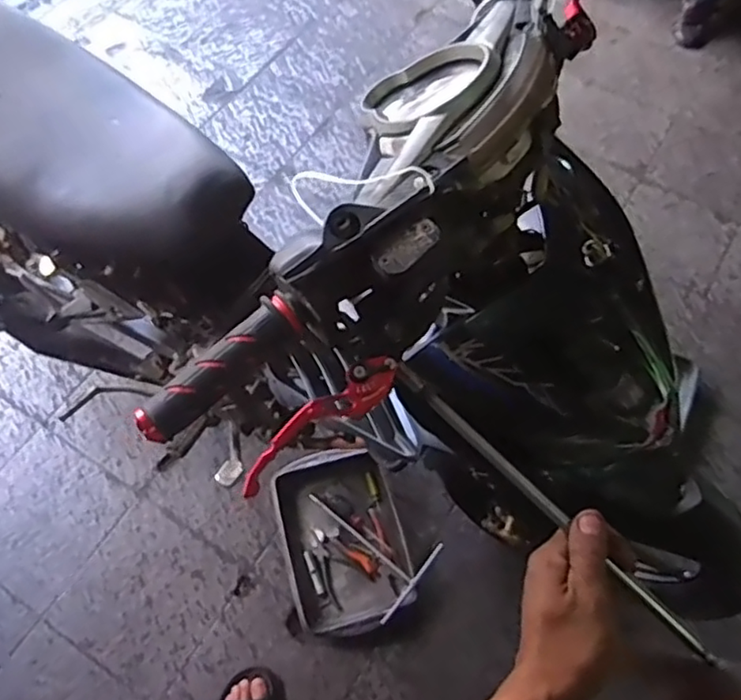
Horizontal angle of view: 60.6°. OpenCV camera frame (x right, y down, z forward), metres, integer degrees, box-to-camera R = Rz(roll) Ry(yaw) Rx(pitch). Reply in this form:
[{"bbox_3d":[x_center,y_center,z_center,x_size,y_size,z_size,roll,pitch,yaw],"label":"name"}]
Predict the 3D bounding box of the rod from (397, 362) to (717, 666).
[{"bbox_3d":[0.123,0.108,0.447,0.280,0.010,0.009,44,70,11],"label":"rod"}]

